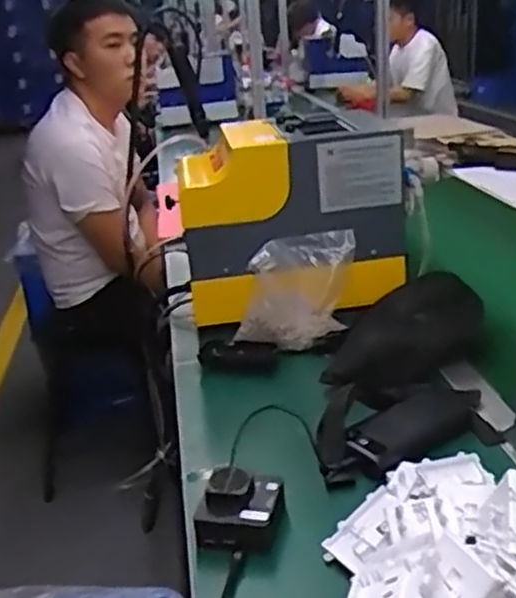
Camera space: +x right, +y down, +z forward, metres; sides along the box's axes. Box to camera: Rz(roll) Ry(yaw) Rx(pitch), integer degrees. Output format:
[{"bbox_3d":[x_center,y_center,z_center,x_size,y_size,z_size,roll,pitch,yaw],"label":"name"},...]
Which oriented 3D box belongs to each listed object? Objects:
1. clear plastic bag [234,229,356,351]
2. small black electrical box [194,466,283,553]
[{"bbox_3d":[0.057,-0.014,1.058,0.153,0.163,0.059,4,11,-1],"label":"clear plastic bag"},{"bbox_3d":[-0.016,0.200,0.700,0.076,0.046,0.072,1,22,11],"label":"small black electrical box"}]

